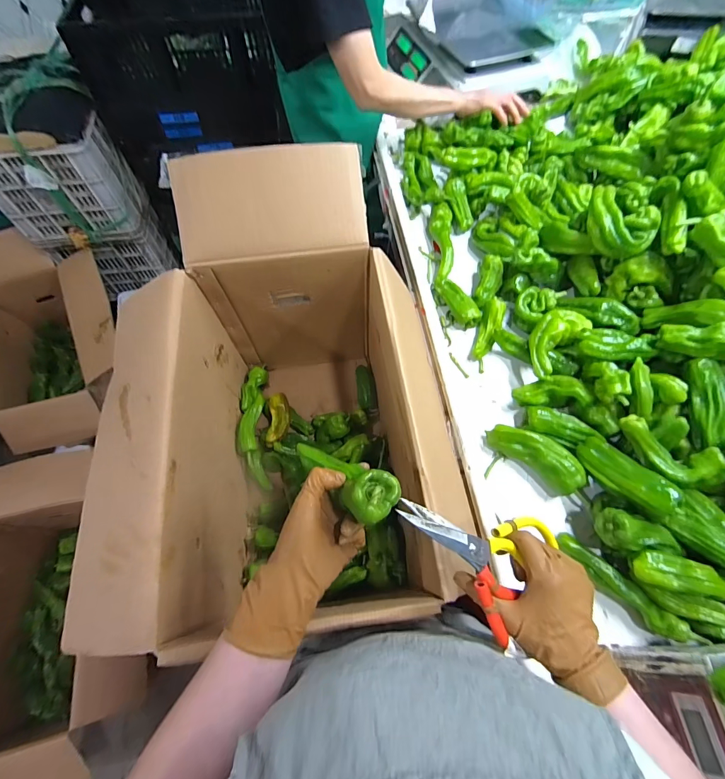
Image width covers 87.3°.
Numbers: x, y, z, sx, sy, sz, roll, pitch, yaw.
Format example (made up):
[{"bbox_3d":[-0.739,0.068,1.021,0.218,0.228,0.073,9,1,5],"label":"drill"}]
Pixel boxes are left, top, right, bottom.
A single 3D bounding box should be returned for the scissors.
[{"bbox_3d":[0.106,0.157,0.344,0.194,0.015,0.115,27,63,-25],"label":"scissors"}]

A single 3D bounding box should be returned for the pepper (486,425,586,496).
[{"bbox_3d":[0.254,0.095,0.558,0.135,0.043,0.053,38,71,16],"label":"pepper"}]

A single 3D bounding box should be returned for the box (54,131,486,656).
[{"bbox_3d":[-0.115,0.024,0.618,0.495,0.418,0.600,-8,65,-4],"label":"box"}]

